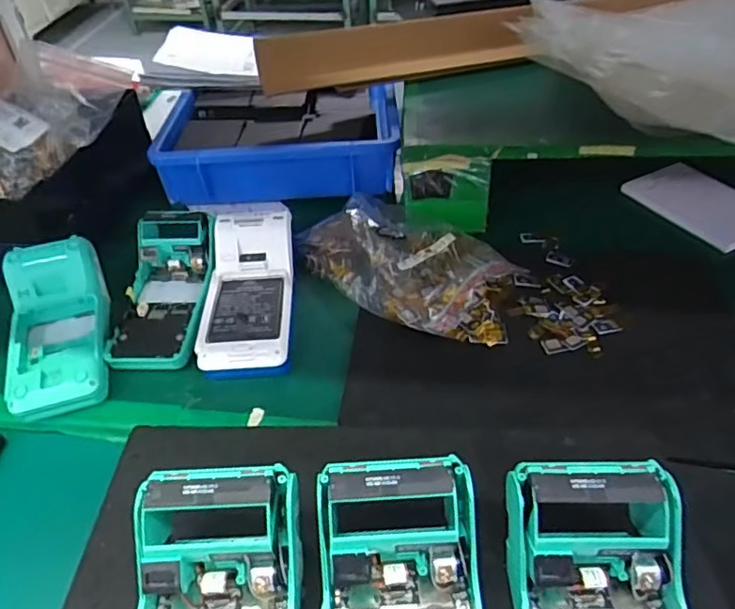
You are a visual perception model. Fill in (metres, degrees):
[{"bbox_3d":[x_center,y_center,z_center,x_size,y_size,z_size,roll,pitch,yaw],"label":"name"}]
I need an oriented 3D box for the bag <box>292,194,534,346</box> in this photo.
[{"bbox_3d":[0.042,-0.046,0.565,0.235,0.035,0.140,29,53,29],"label":"bag"}]

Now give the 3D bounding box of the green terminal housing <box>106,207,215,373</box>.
[{"bbox_3d":[-0.194,-0.013,0.547,0.078,0.049,0.171,-2,57,1],"label":"green terminal housing"}]

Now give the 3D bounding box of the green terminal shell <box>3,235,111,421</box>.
[{"bbox_3d":[-0.279,0.022,0.501,0.078,0.073,0.162,-14,45,-11],"label":"green terminal shell"}]

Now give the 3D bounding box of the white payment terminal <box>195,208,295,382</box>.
[{"bbox_3d":[-0.112,-0.014,0.526,0.079,0.052,0.178,-4,44,0],"label":"white payment terminal"}]

